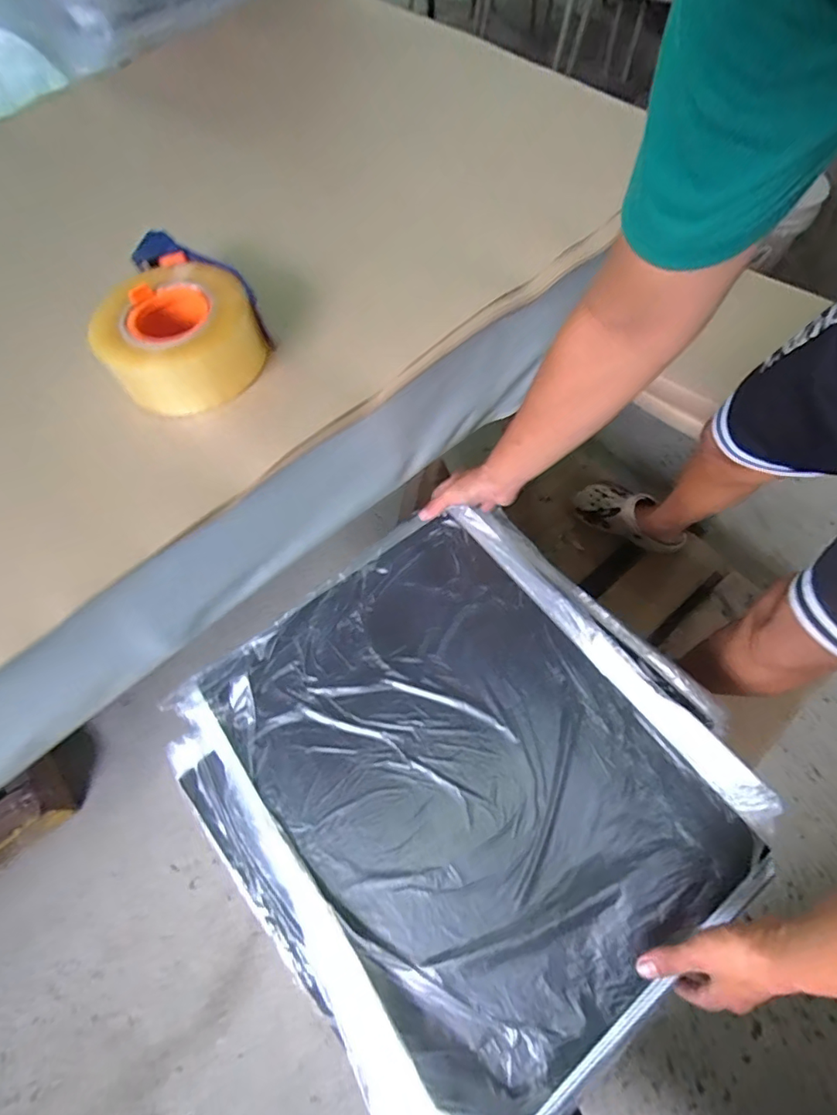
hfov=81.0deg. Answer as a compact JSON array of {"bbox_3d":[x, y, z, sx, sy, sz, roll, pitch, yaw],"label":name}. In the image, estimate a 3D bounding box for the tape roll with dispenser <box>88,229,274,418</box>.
[{"bbox_3d":[-0.216,-0.210,0.434,0.132,0.050,0.171,-31,68,-13],"label":"tape roll with dispenser"}]

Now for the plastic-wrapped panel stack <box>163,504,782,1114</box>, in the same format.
[{"bbox_3d":[0.051,0.215,0.544,0.512,0.057,0.503,-38,68,-18],"label":"plastic-wrapped panel stack"}]

